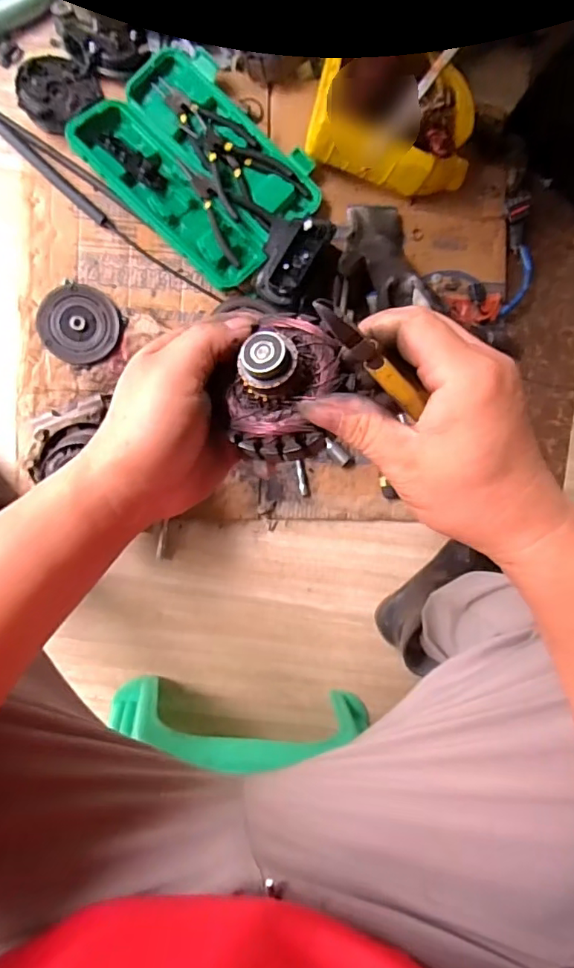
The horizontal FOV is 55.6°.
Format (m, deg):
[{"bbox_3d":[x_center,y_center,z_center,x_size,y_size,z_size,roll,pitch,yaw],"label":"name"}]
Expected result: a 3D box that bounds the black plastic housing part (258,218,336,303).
[{"bbox_3d":[0.006,-0.299,0.741,0.081,0.071,0.120,18,87,-8],"label":"black plastic housing part"}]

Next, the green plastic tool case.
[{"bbox_3d":[-0.121,-0.443,0.757,0.302,0.047,0.226,44,84,-5],"label":"green plastic tool case"}]

